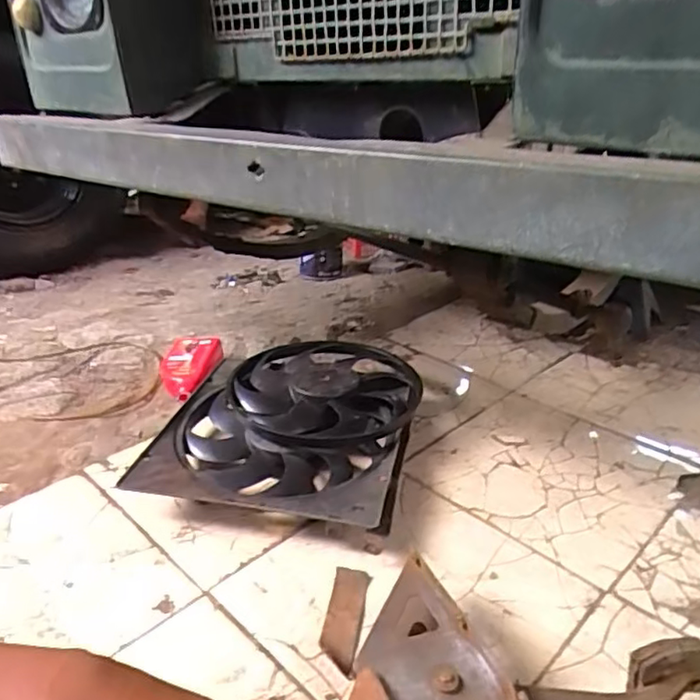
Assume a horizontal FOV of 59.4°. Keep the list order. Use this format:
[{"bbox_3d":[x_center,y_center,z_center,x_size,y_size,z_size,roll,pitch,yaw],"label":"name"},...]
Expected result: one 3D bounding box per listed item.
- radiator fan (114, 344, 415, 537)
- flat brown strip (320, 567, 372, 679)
[{"bbox_3d":[-0.113,0.138,1.207,0.459,0.105,0.549,3,28,11],"label":"radiator fan"},{"bbox_3d":[-0.008,0.370,0.844,0.049,0.011,0.165,2,28,10],"label":"flat brown strip"}]

